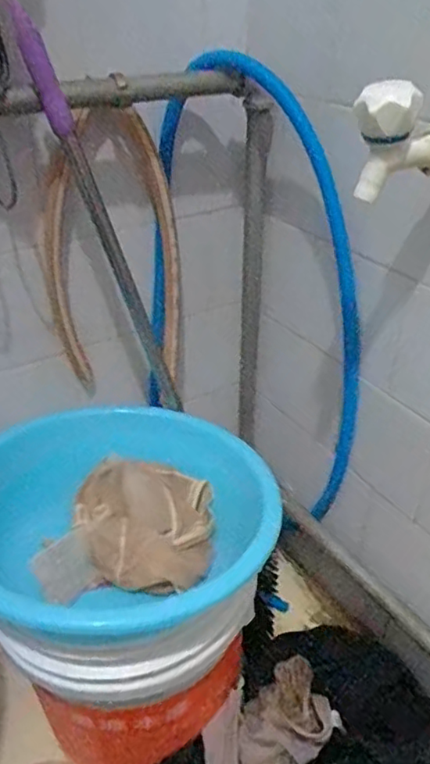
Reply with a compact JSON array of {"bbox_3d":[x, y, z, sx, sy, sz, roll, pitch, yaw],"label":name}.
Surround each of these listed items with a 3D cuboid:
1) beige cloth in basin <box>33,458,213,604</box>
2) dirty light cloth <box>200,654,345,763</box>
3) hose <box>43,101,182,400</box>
[{"bbox_3d":[-0.089,0.161,0.672,0.167,0.065,0.208,4,35,7],"label":"beige cloth in basin"},{"bbox_3d":[0.077,0.436,0.747,0.206,0.087,0.117,-30,43,-34],"label":"dirty light cloth"},{"bbox_3d":[-0.123,-0.147,0.742,0.176,0.370,0.050,-16,37,-19],"label":"hose"}]

